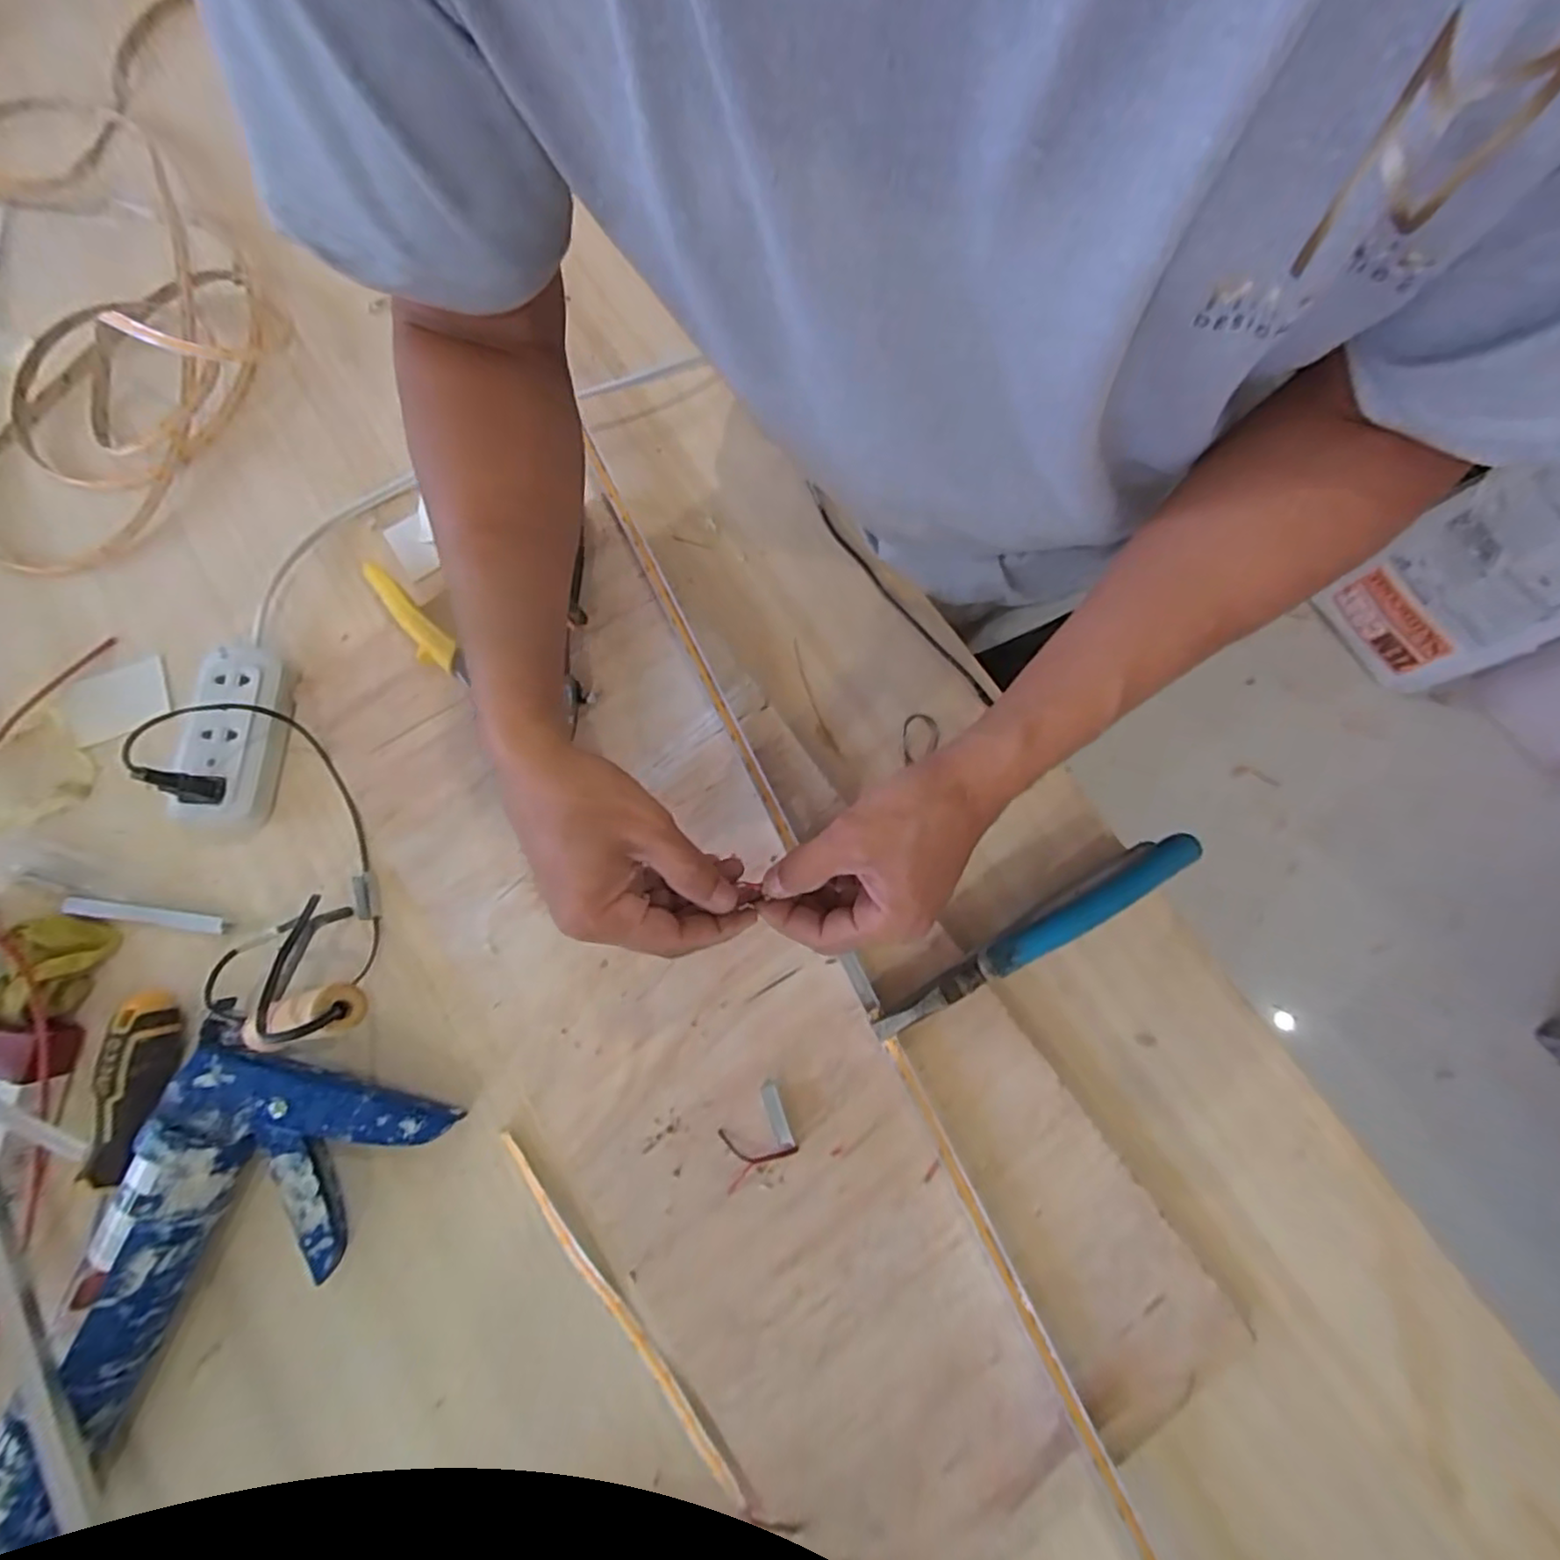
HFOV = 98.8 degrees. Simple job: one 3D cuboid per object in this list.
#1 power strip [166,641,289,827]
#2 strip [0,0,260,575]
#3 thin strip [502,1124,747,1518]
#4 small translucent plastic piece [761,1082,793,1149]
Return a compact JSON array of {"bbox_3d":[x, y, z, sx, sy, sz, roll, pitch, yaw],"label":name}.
[{"bbox_3d":[-0.361,-0.030,0.439,0.057,0.021,0.119,1,77,1],"label":"power strip"},{"bbox_3d":[-0.558,-0.434,0.530,0.206,0.042,0.483,-21,78,-2],"label":"strip"},{"bbox_3d":[-0.093,0.295,0.374,0.013,0.010,0.224,-40,79,-8],"label":"thin strip"},{"bbox_3d":[-0.002,0.193,0.384,0.010,0.004,0.035,-17,77,-3],"label":"small translucent plastic piece"}]

